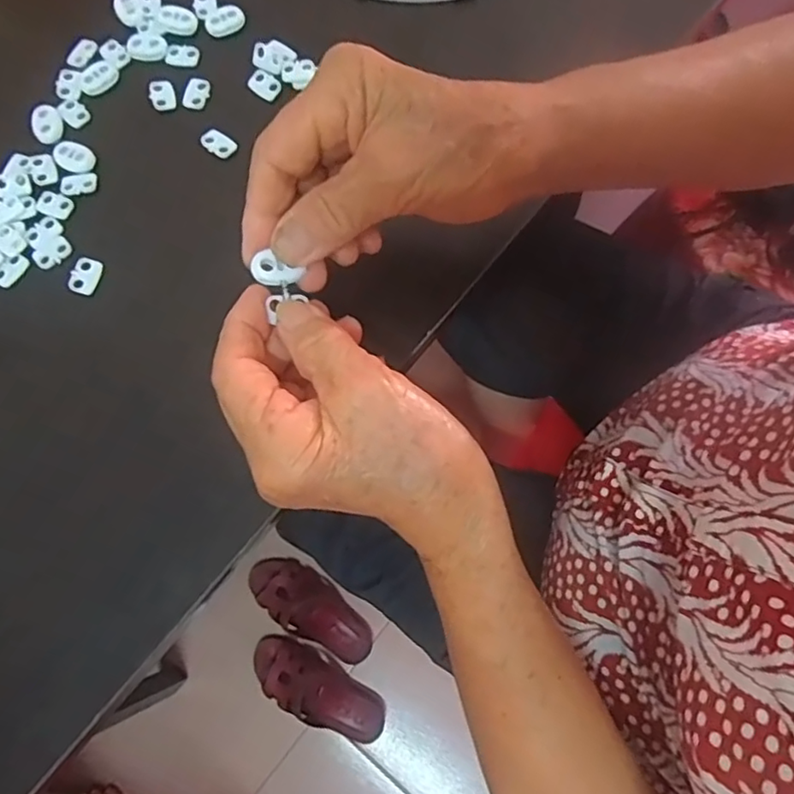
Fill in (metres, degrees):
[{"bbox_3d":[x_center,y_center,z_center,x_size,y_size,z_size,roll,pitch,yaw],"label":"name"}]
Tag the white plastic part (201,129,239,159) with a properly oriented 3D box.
[{"bbox_3d":[-0.097,-0.137,0.326,0.019,0.004,0.012,39,79,10],"label":"white plastic part"}]

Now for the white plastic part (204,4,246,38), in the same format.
[{"bbox_3d":[-0.099,-0.216,0.345,0.023,0.004,0.016,-25,76,-6],"label":"white plastic part"}]

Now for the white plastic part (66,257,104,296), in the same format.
[{"bbox_3d":[-0.159,-0.062,0.306,0.014,0.004,0.020,15,76,5],"label":"white plastic part"}]

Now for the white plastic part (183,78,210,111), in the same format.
[{"bbox_3d":[-0.112,-0.170,0.335,0.013,0.004,0.018,6,75,2],"label":"white plastic part"}]

